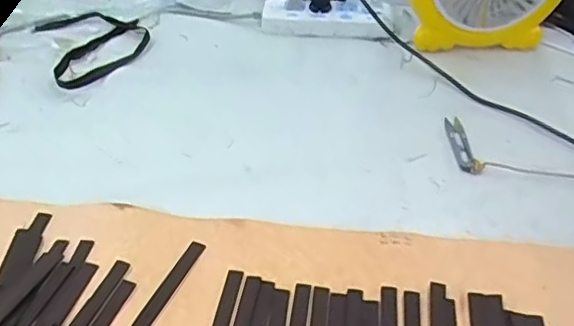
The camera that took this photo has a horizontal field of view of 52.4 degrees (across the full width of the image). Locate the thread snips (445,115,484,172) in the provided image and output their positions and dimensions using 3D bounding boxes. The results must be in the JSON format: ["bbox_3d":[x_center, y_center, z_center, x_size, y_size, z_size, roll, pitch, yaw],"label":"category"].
[{"bbox_3d":[0.219,-0.025,0.733,0.028,0.006,0.108,-3,43,-2],"label":"thread snips"}]

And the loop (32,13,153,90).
[{"bbox_3d":[-0.288,-0.184,0.892,0.153,0.010,0.187,-19,46,-19],"label":"loop"}]

